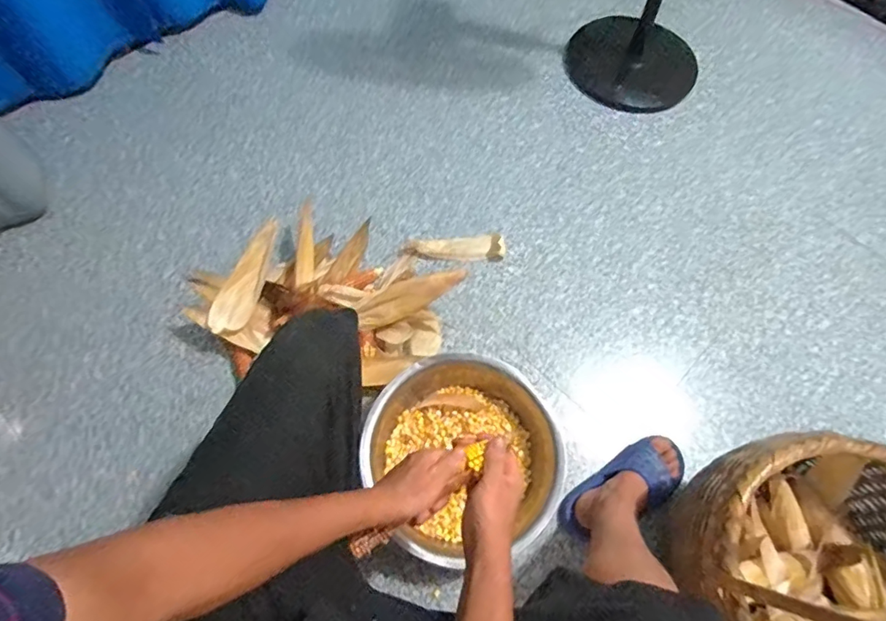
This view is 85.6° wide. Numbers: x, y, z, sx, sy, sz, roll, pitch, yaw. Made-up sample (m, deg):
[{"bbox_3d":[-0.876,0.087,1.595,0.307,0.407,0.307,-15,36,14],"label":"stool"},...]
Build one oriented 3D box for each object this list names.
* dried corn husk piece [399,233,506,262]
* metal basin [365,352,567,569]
[{"bbox_3d":[0.022,-0.140,1.050,0.223,0.028,0.058,2,67,-1],"label":"dried corn husk piece"},{"bbox_3d":[0.033,0.247,0.828,0.318,0.111,0.323,1,67,-1],"label":"metal basin"}]

